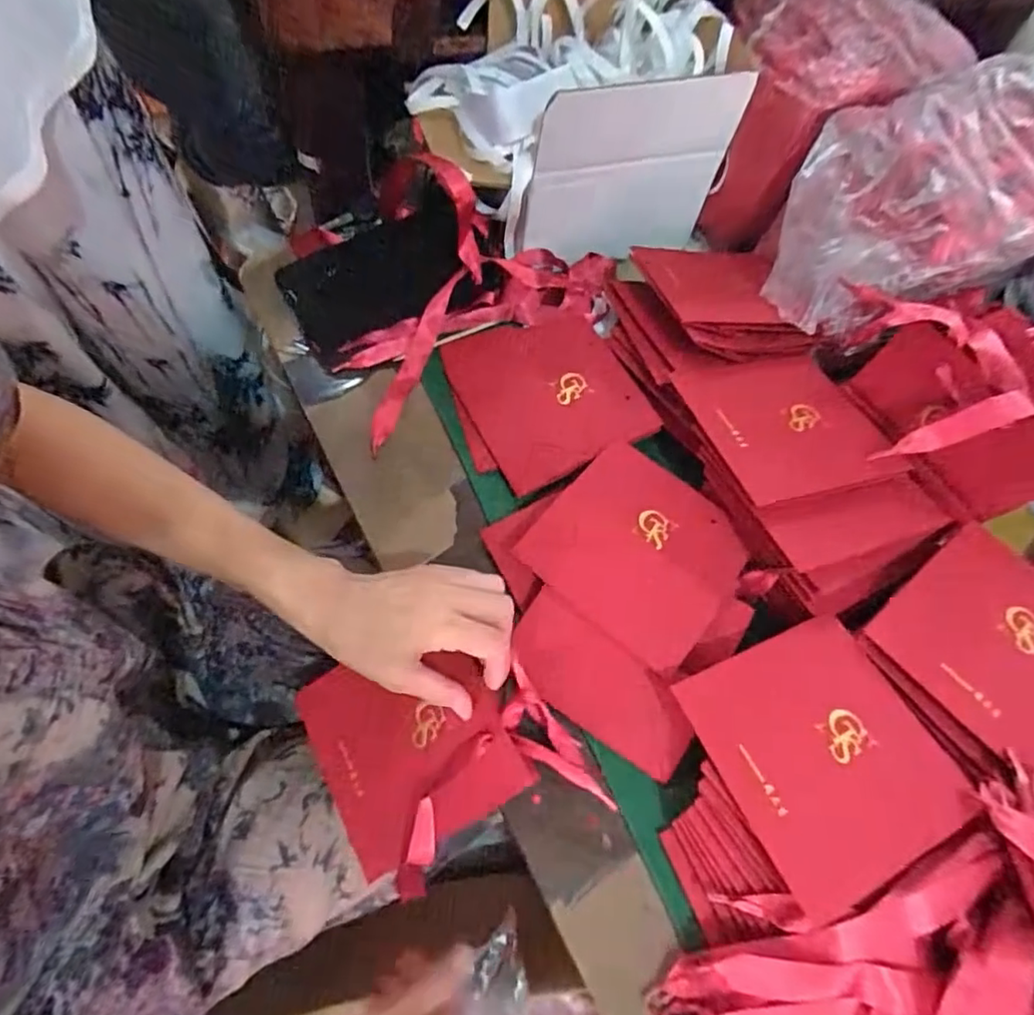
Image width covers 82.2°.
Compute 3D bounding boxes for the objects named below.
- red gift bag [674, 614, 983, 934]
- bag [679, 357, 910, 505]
[{"bbox_3d":[0.191,0.151,0.370,0.133,0.006,0.140,-21,64,-17],"label":"red gift bag"},{"bbox_3d":[0.211,-0.070,0.471,0.132,0.011,0.143,-13,54,-12],"label":"bag"}]

